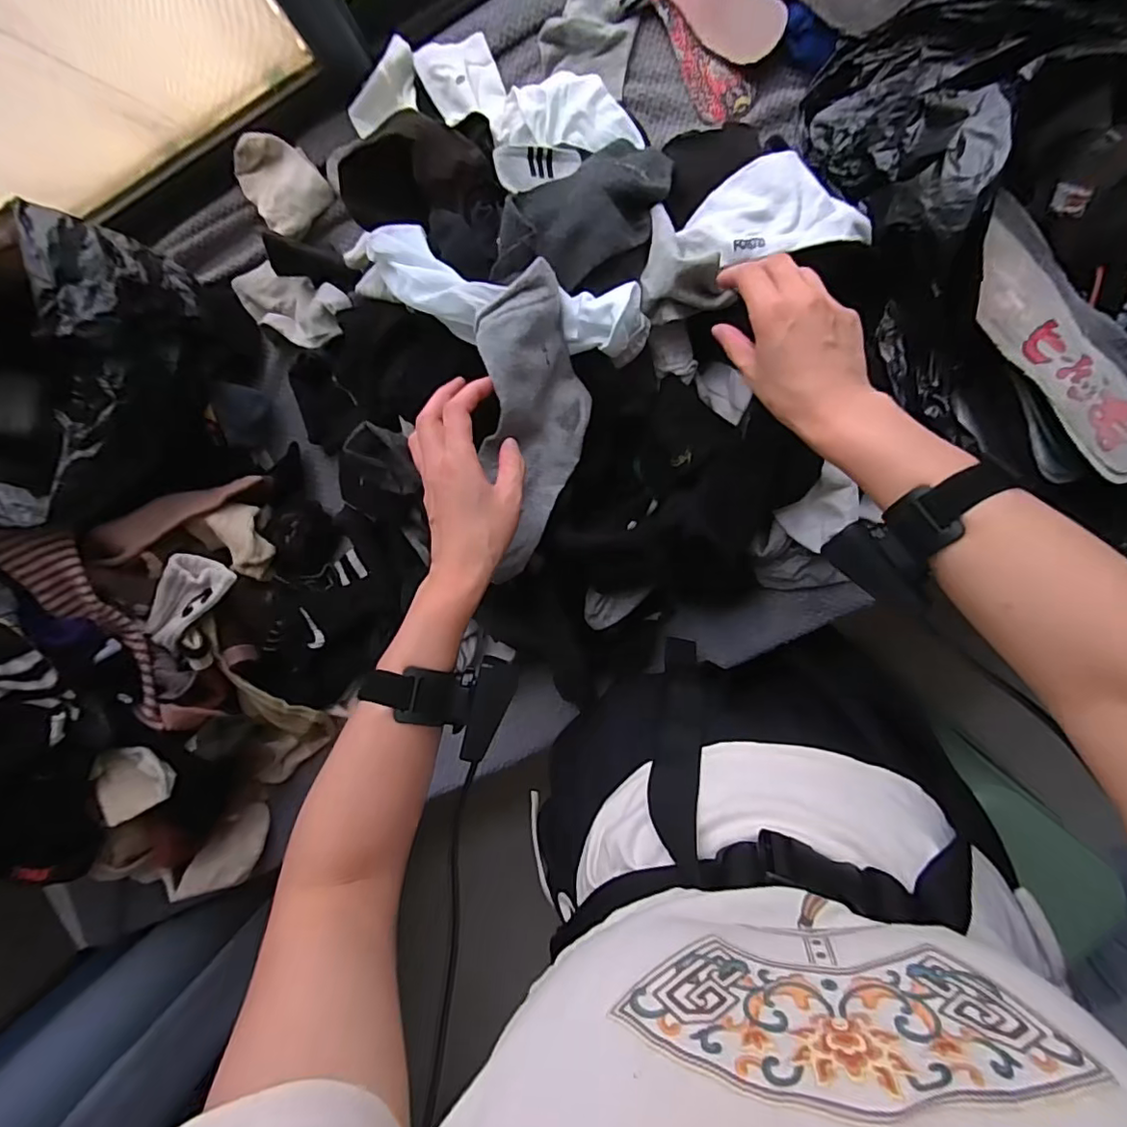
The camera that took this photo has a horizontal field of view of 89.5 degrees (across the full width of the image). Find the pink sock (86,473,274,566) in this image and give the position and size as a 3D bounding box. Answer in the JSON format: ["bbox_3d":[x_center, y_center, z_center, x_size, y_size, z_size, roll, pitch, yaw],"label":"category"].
[{"bbox_3d":[-0.375,-0.051,0.562,0.162,0.024,0.035,-35,93,-31],"label":"pink sock"}]

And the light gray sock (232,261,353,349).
[{"bbox_3d":[-0.285,-0.272,0.602,0.157,0.039,0.066,30,100,27],"label":"light gray sock"}]

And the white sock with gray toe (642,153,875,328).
[{"bbox_3d":[0.138,-0.262,0.448,0.169,0.043,0.092,-22,94,8],"label":"white sock with gray toe"}]

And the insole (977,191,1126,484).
[{"bbox_3d":[0.407,-0.180,0.462,0.105,0.012,0.232,-40,91,-12],"label":"insole"}]

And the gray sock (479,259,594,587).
[{"bbox_3d":[-0.023,-0.107,0.466,0.078,0.060,0.235,2,113,5],"label":"gray sock"}]

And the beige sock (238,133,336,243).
[{"bbox_3d":[-0.296,-0.398,0.598,0.073,0.030,0.098,-42,91,9],"label":"beige sock"}]

